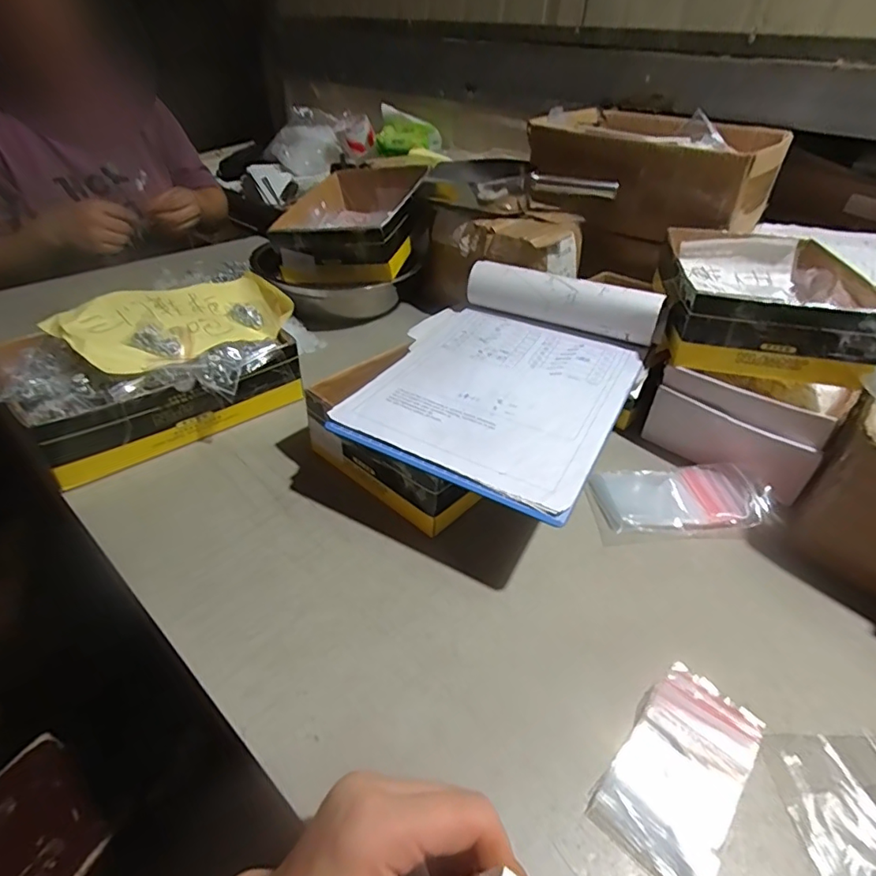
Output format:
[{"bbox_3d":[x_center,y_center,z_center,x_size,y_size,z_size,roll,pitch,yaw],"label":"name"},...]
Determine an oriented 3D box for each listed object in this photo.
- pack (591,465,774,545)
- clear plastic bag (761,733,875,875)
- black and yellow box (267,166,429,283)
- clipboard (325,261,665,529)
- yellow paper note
[{"bbox_3d":[0.218,0.055,0.471,0.155,0.019,0.077,-4,40,-8],"label":"pack"},{"bbox_3d":[0.241,0.217,0.290,0.082,0.005,0.089,-2,40,-6],"label":"clear plastic bag"},{"bbox_3d":[-0.126,-0.322,0.769,0.188,0.088,0.254,6,40,4],"label":"black and yellow box"},{"bbox_3d":[0.059,-0.073,0.480,0.232,0.052,0.296,20,43,20],"label":"clipboard"},{"bbox_3d":[-0.260,-0.123,0.534,0.140,0.040,0.217,27,46,27],"label":"yellow paper note"}]

